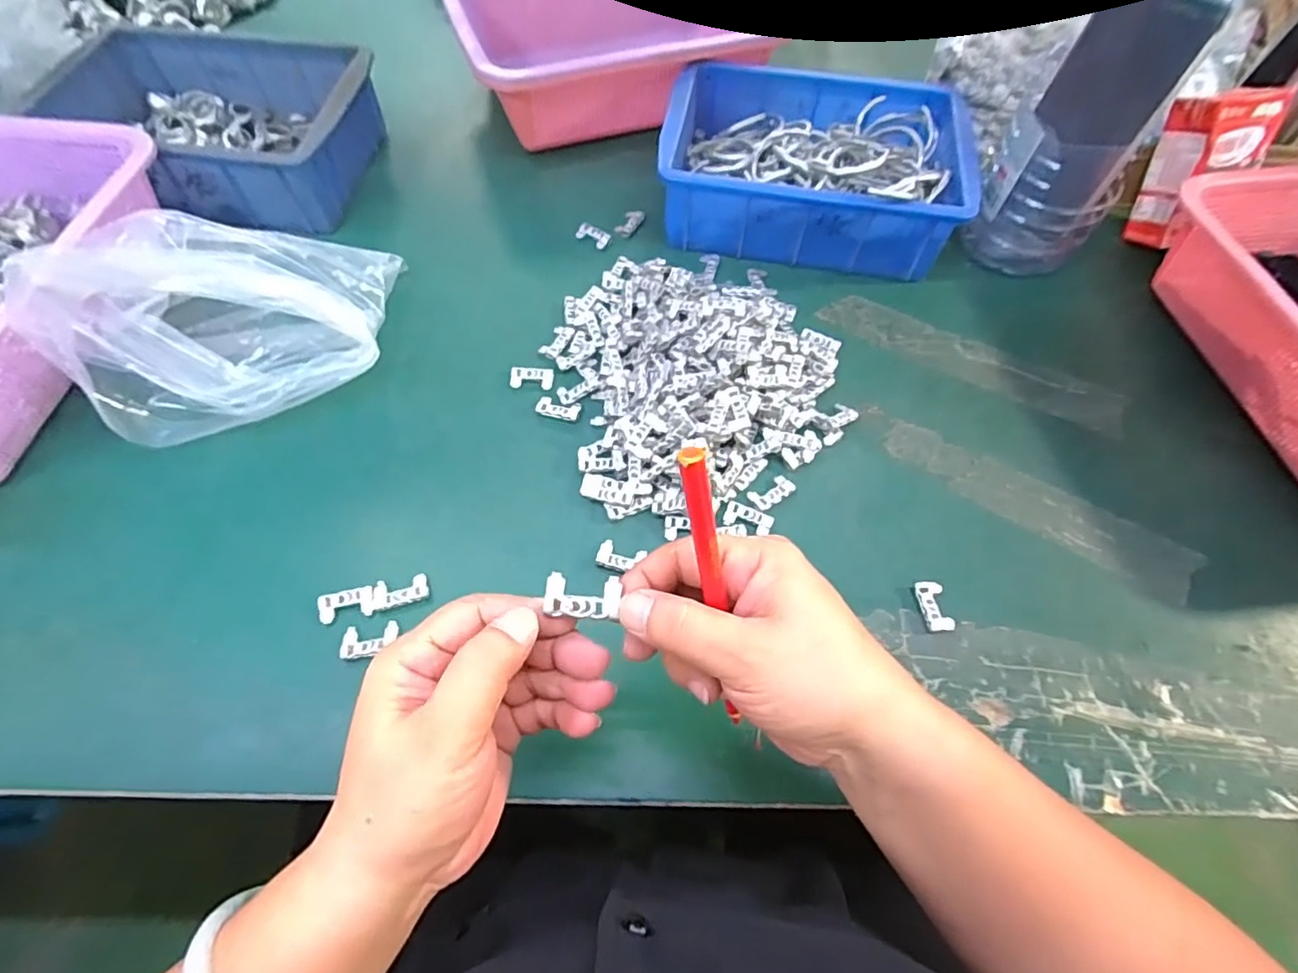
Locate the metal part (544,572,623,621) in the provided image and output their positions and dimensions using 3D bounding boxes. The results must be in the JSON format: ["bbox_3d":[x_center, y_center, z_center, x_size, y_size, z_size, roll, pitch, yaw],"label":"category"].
[{"bbox_3d":[-0.026,0.043,0.236,0.030,0.005,0.016,10,61,-3],"label":"metal part"}]

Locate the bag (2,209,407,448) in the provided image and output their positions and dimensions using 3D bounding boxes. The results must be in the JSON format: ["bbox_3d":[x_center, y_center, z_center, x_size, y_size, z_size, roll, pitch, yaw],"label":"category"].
[{"bbox_3d":[-0.281,-0.120,0.401,0.197,0.091,0.143,-12,62,-9],"label":"bag"}]

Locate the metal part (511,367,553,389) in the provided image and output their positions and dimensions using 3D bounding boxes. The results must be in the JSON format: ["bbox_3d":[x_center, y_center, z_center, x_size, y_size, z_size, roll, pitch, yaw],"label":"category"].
[{"bbox_3d":[-0.085,-0.080,0.434,0.031,0.007,0.017,2,61,-1],"label":"metal part"}]

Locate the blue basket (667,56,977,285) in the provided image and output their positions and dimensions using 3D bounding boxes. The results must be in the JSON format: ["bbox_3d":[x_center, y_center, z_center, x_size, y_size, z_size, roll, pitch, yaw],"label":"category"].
[{"bbox_3d":[0.136,-0.280,0.511,0.242,0.067,0.187,9,61,3],"label":"blue basket"}]

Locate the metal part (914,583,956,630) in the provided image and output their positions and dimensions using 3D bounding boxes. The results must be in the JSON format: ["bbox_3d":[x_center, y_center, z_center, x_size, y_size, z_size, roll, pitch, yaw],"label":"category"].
[{"bbox_3d":[0.171,0.071,0.356,0.018,0.006,0.030,-9,62,-7],"label":"metal part"}]

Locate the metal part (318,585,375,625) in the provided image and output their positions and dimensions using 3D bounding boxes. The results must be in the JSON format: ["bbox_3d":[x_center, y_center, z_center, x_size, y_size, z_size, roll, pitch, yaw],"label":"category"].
[{"bbox_3d":[-0.175,0.068,0.345,0.030,0.007,0.017,-11,62,-8],"label":"metal part"}]

